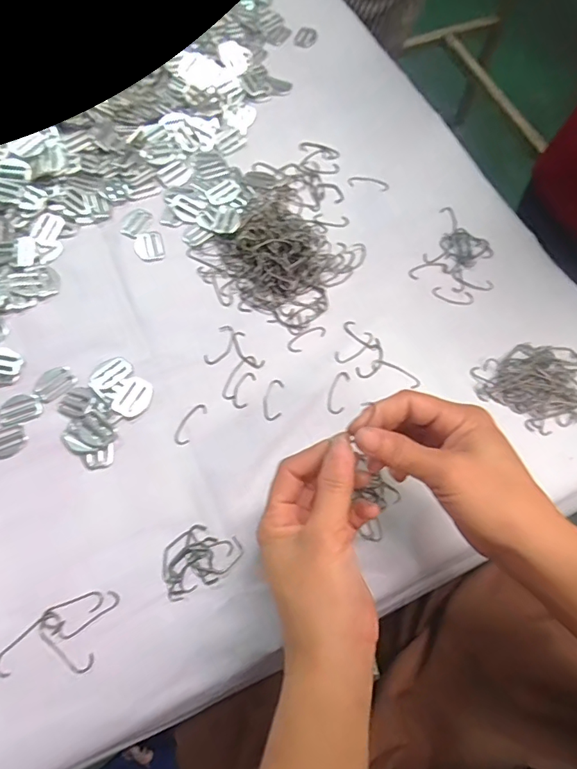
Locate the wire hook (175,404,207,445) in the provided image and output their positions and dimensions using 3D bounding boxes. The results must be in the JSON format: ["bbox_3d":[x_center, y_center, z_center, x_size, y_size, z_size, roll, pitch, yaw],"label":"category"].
[{"bbox_3d":[-0.080,0.031,0.373,0.014,0.004,0.038,26,70,8],"label":"wire hook"}]

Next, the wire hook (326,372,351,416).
[{"bbox_3d":[0.042,0.007,0.387,0.015,0.004,0.039,13,69,3],"label":"wire hook"}]

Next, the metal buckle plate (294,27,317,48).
[{"bbox_3d":[0.021,-0.423,0.559,0.025,0.004,0.034,17,69,4],"label":"metal buckle plate"}]

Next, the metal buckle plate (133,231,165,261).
[{"bbox_3d":[-0.133,-0.132,0.440,0.027,0.004,0.034,-16,70,-8],"label":"metal buckle plate"}]

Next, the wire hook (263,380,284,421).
[{"bbox_3d":[-0.013,0.012,0.381,0.016,0.004,0.036,5,69,0],"label":"wire hook"}]

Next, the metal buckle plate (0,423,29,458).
[{"bbox_3d":[-0.224,0.045,0.362,0.033,0.004,0.025,-16,70,-8],"label":"metal buckle plate"}]

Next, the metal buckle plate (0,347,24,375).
[{"bbox_3d":[-0.246,-0.021,0.391,0.037,0.005,0.025,8,69,1],"label":"metal buckle plate"}]

